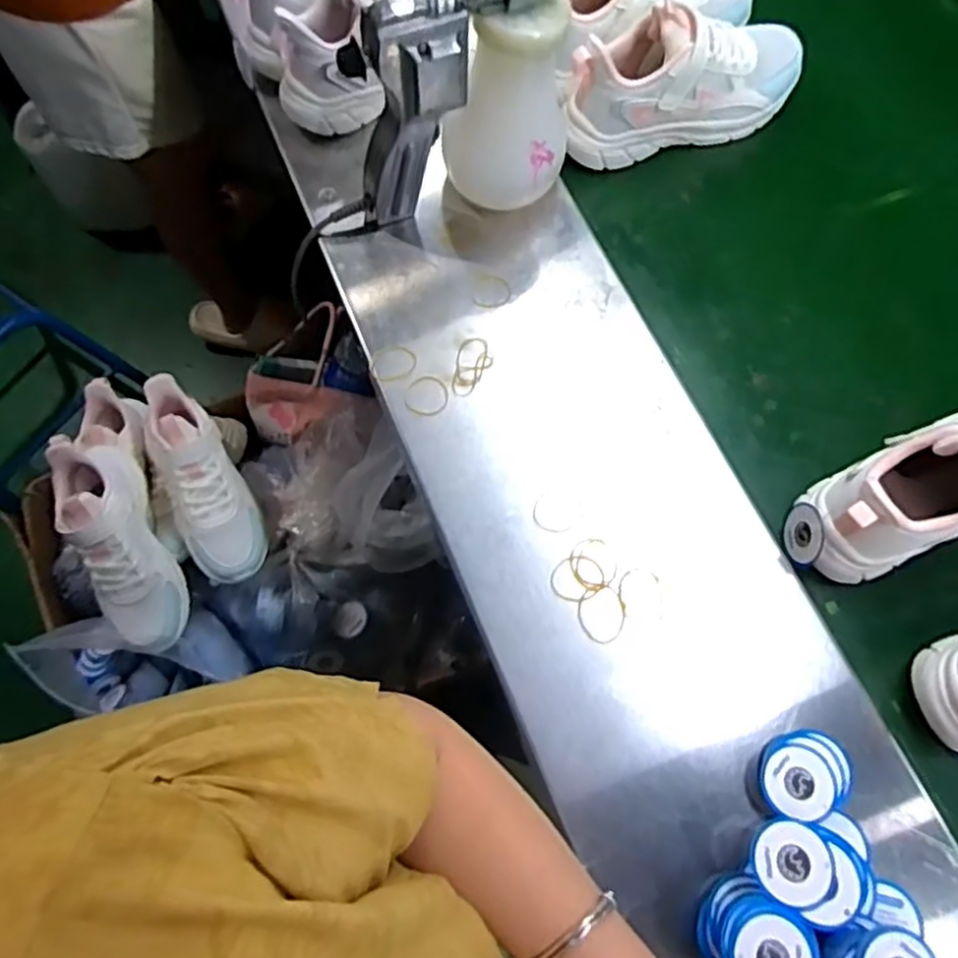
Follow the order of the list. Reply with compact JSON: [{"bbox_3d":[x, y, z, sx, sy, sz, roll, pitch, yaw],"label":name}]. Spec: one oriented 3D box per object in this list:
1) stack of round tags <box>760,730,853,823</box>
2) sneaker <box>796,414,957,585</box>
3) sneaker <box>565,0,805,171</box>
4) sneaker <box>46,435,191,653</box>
[{"bbox_3d":[0.219,0.198,0.473,0.063,0.022,0.052,-6,67,-3],"label":"stack of round tags"},{"bbox_3d":[0.369,-0.006,0.537,0.255,0.126,0.093,-18,69,-7],"label":"sneaker"},{"bbox_3d":[0.208,-0.391,0.685,0.260,0.111,0.077,-16,69,-6],"label":"sneaker"},{"bbox_3d":[-0.417,0.074,0.820,0.084,0.119,0.259,-23,93,-8],"label":"sneaker"}]

